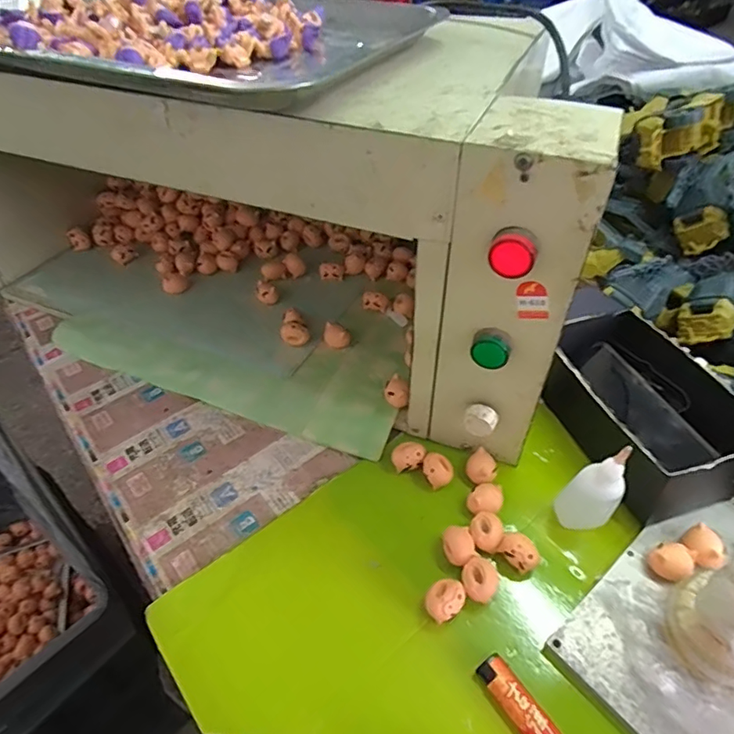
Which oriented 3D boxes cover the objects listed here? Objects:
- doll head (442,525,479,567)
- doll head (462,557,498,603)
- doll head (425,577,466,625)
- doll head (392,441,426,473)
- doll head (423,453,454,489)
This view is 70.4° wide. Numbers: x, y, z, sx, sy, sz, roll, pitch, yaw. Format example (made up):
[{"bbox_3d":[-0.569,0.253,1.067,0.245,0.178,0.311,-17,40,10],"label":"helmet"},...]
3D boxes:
[{"bbox_3d":[0.073,0.145,0.416,0.024,0.019,0.031,-2,45,1],"label":"doll head"},{"bbox_3d":[0.085,0.164,0.396,0.025,0.024,0.029,9,46,12],"label":"doll head"},{"bbox_3d":[0.058,0.175,0.386,0.026,0.023,0.029,16,49,19],"label":"doll head"},{"bbox_3d":[0.038,0.082,0.475,0.029,0.021,0.021,-9,45,-5],"label":"doll head"},{"bbox_3d":[0.063,0.094,0.466,0.026,0.023,0.025,-2,45,2],"label":"doll head"}]

